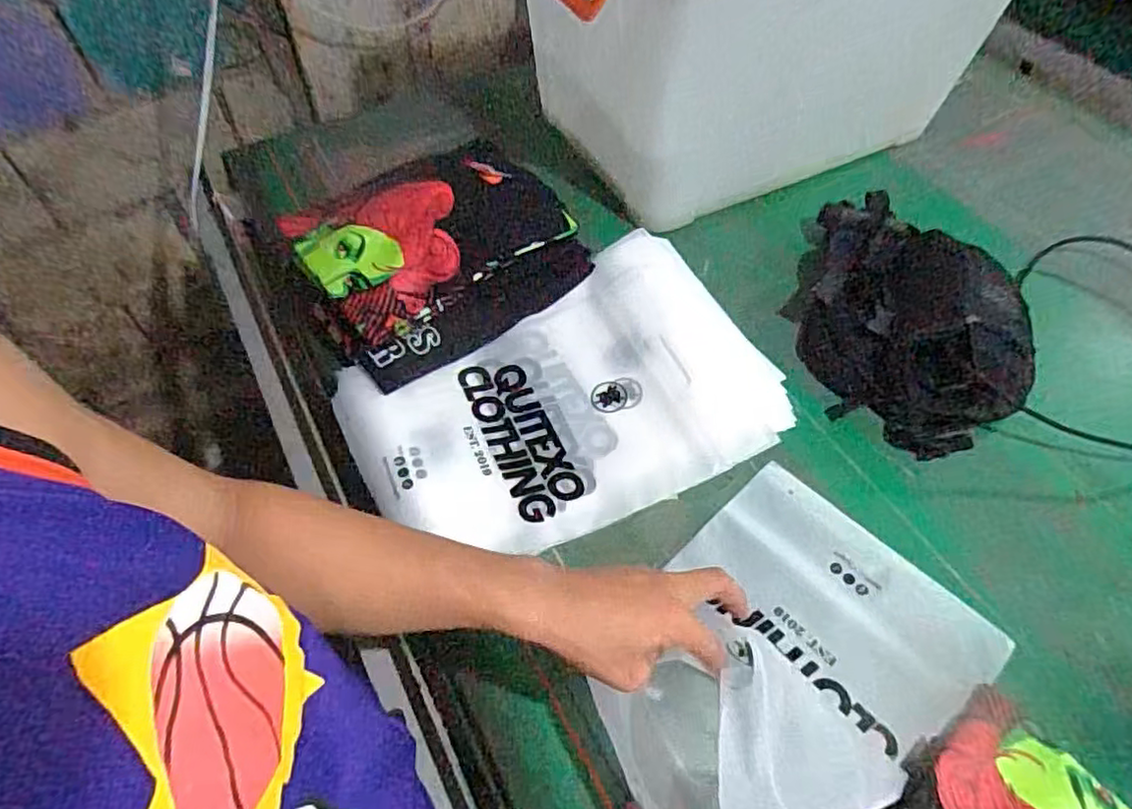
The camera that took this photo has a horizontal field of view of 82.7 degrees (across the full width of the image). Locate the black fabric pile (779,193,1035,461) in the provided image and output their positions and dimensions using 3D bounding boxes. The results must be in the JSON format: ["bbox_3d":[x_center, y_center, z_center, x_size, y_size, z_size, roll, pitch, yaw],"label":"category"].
[{"bbox_3d":[0.376,-0.106,0.731,0.224,0.081,0.340,-7,54,-7],"label":"black fabric pile"}]

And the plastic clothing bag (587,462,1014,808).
[{"bbox_3d":[0.181,0.186,0.494,0.323,0.116,0.236,-36,62,-25],"label":"plastic clothing bag"}]

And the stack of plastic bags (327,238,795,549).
[{"bbox_3d":[-0.008,-0.004,0.643,0.397,0.078,0.299,-23,57,-18],"label":"stack of plastic bags"}]

